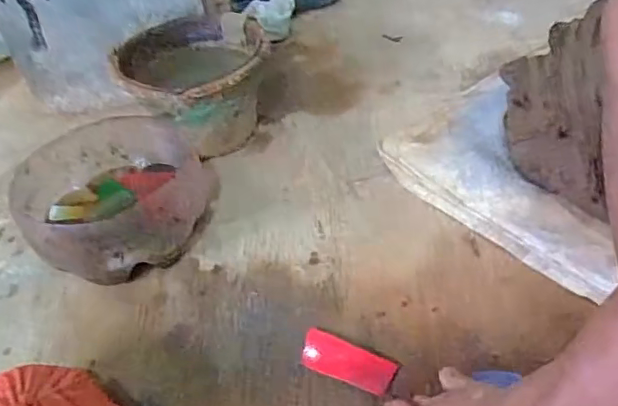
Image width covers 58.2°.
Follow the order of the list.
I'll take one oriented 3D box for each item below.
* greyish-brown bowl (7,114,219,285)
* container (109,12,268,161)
[{"bbox_3d":[-0.272,-0.005,0.789,0.246,0.120,0.253,-3,42,3],"label":"greyish-brown bowl"},{"bbox_3d":[-0.191,-0.200,0.953,0.245,0.152,0.269,-7,42,1],"label":"container"}]

